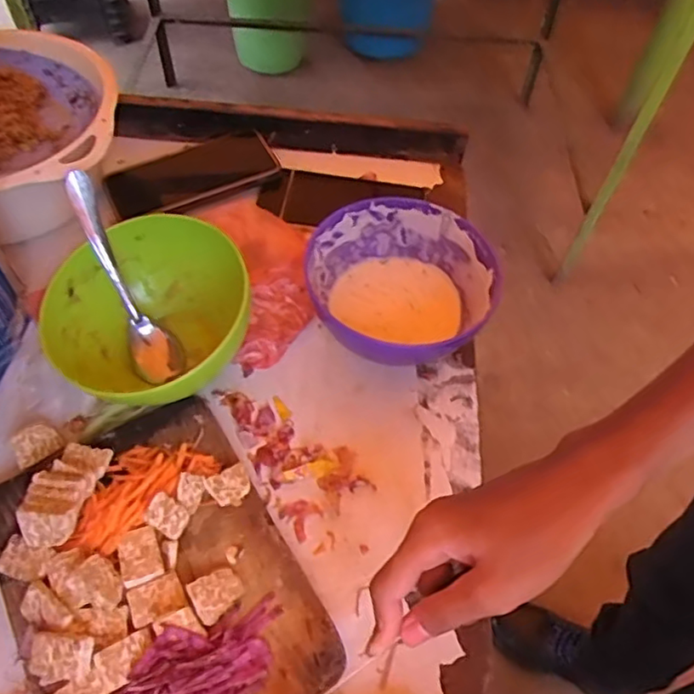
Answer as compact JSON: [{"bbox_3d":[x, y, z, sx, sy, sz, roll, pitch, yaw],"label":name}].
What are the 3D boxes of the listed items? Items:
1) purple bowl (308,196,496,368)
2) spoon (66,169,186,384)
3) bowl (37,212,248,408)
[{"bbox_3d":[0.042,-0.044,0.509,0.146,0.077,0.141,1,56,-2],"label":"purple bowl"},{"bbox_3d":[-0.180,-0.052,0.485,0.036,0.030,0.172,-27,97,-19],"label":"spoon"},{"bbox_3d":[-0.152,-0.014,0.471,0.146,0.086,0.150,1,56,-2],"label":"bowl"}]

